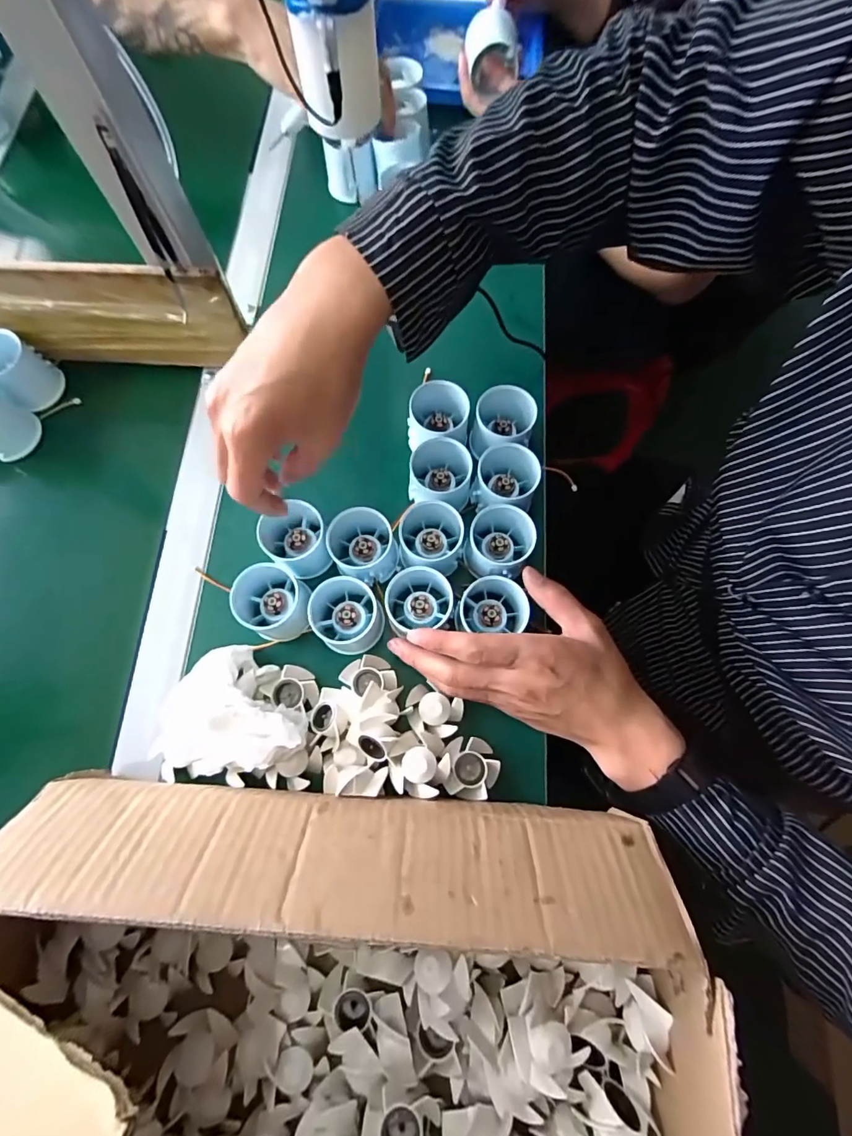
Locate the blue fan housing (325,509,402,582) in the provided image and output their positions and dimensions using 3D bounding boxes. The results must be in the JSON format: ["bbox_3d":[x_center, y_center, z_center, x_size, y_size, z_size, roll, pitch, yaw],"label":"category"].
[{"bbox_3d":[-0.053,-0.018,0.396,0.057,0.047,0.052,0,73,1],"label":"blue fan housing"}]

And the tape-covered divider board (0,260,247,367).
[{"bbox_3d":[-0.357,-0.222,0.419,0.388,0.096,0.015,4,74,2],"label":"tape-covered divider board"}]

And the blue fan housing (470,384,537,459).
[{"bbox_3d":[0.068,-0.125,0.430,0.053,0.057,0.060,9,74,4],"label":"blue fan housing"}]

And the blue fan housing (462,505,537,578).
[{"bbox_3d":[0.060,-0.020,0.391,0.052,0.044,0.049,0,73,1],"label":"blue fan housing"}]

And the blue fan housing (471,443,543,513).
[{"bbox_3d":[0.066,-0.071,0.406,0.050,0.044,0.053,0,73,1],"label":"blue fan housing"}]

